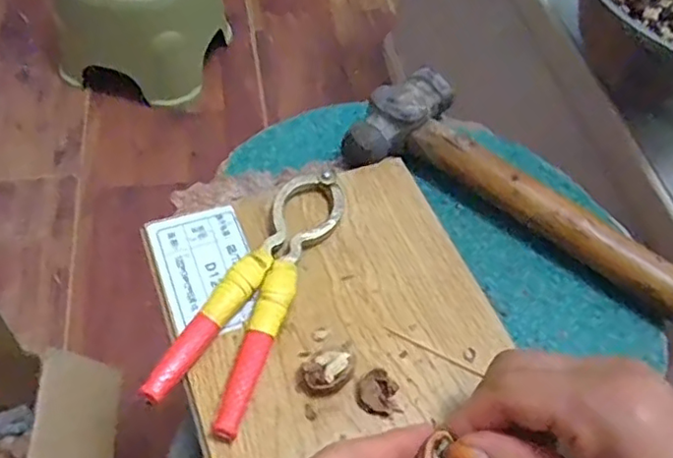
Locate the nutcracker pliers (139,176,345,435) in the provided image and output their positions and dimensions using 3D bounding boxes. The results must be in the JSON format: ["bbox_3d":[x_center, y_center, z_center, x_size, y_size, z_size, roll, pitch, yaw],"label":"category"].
[{"bbox_3d":[-0.037,0.027,0.324,0.044,0.012,0.161,21,56,10],"label":"nutcracker pliers"}]

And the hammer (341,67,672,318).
[{"bbox_3d":[0.149,-0.012,0.373,0.290,0.024,0.083,30,58,15],"label":"hammer"}]

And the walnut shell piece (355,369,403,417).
[{"bbox_3d":[0.021,0.081,0.300,0.022,0.007,0.022,2,55,-4],"label":"walnut shell piece"}]

